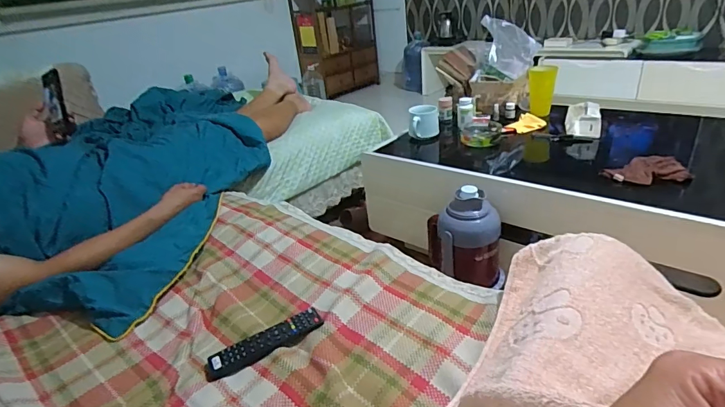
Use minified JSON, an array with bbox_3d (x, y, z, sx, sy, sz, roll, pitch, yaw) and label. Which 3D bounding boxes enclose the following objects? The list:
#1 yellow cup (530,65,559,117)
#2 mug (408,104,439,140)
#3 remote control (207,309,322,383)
[{"bbox_3d":[0.612,-0.387,1.434,0.084,0.150,0.085,3,29,19],"label":"yellow cup"},{"bbox_3d":[0.203,-0.263,1.378,0.096,0.101,0.090,-2,28,10],"label":"mug"},{"bbox_3d":[-0.146,0.211,0.636,0.177,0.017,0.045,-20,30,-22],"label":"remote control"}]

